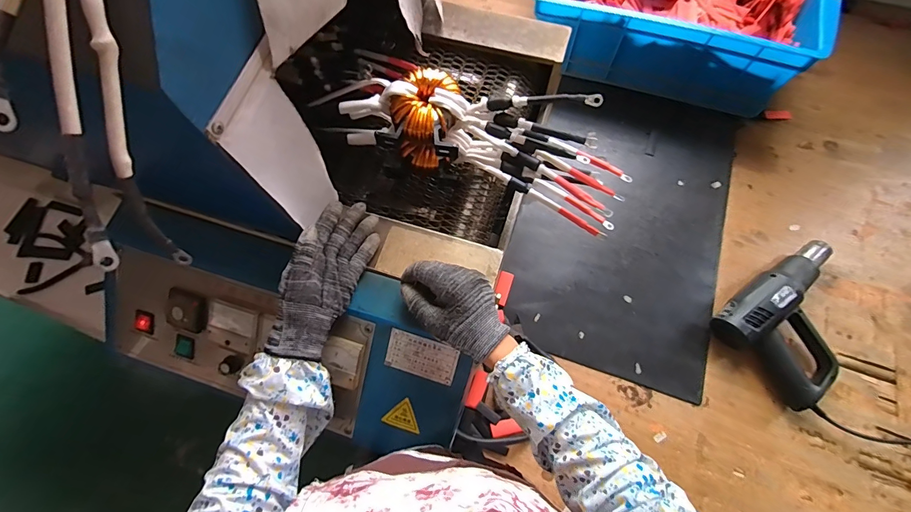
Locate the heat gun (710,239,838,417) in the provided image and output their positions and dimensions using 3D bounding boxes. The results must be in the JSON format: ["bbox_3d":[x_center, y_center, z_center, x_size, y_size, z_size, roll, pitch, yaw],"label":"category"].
[{"bbox_3d":[0.562,0.101,0.635,0.238,0.064,0.179,-37,75,-11],"label":"heat gun"}]

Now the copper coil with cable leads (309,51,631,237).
[{"bbox_3d":[0.020,-0.153,0.492,0.390,0.141,0.097,17,73,6],"label":"copper coil with cable leads"}]

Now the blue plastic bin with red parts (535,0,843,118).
[{"bbox_3d":[0.426,-0.528,0.778,0.498,0.185,0.362,20,73,7],"label":"blue plastic bin with red parts"}]

